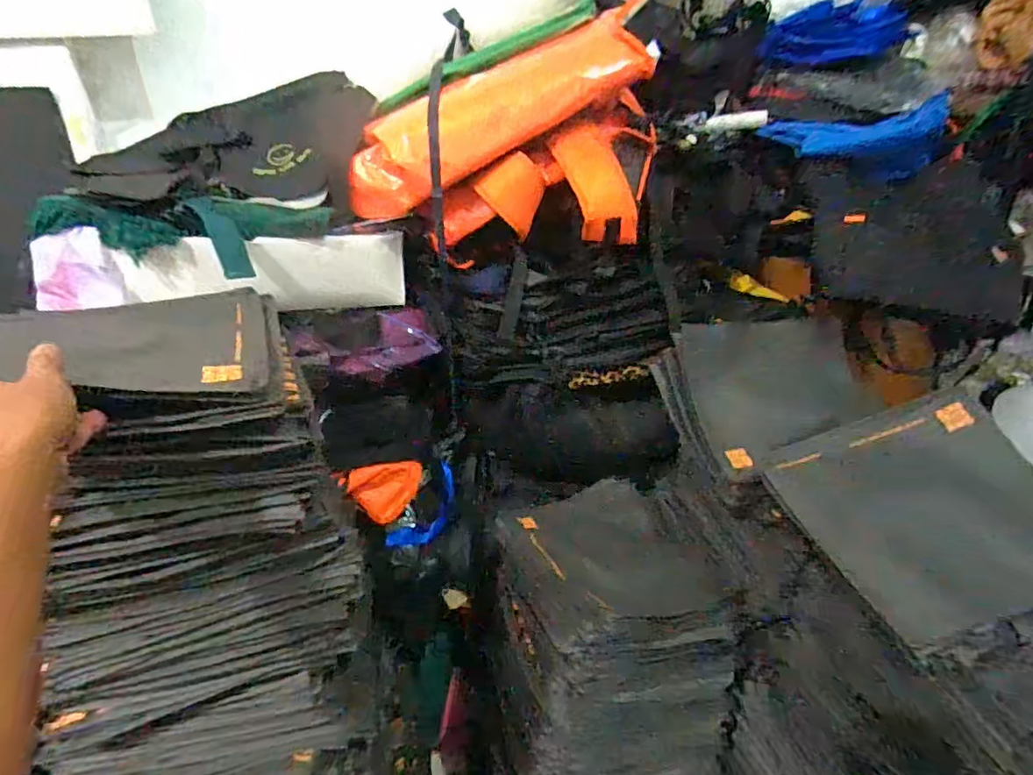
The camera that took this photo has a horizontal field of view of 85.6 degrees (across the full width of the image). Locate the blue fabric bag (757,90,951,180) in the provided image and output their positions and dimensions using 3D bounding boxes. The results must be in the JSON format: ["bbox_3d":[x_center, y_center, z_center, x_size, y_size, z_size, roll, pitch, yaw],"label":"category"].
[{"bbox_3d":[0.626,-0.457,1.034,0.318,0.106,0.121,8,26,18],"label":"blue fabric bag"}]

